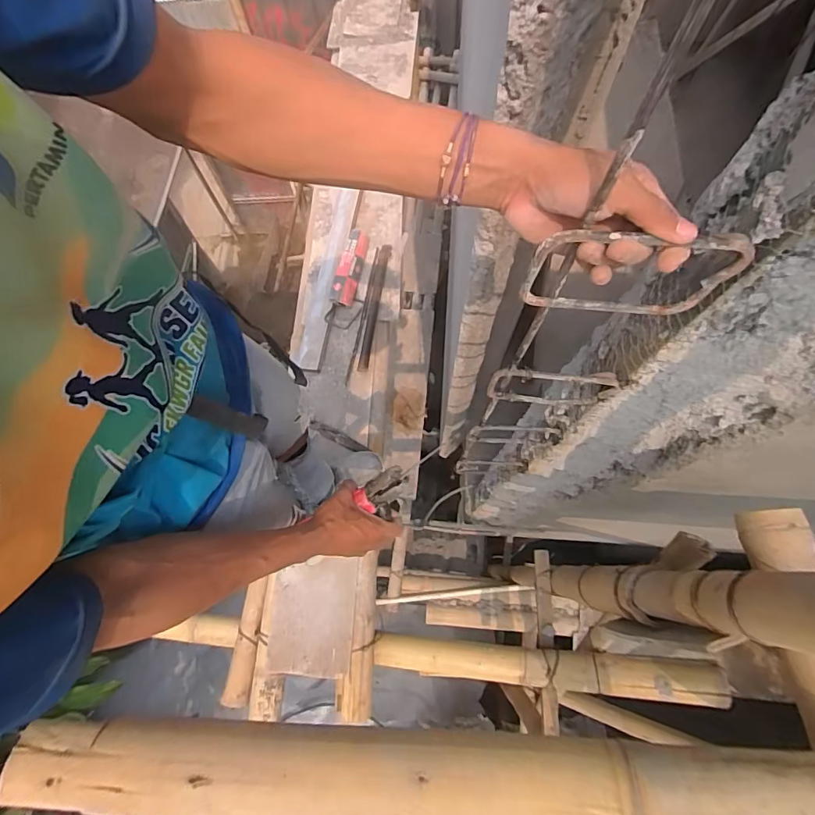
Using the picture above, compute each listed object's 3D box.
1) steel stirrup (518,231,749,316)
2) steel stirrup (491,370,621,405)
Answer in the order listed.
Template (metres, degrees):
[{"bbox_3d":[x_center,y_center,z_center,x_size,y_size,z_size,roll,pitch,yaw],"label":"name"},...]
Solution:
[{"bbox_3d":[0.164,-0.097,0.347,0.150,0.091,0.011,1,72,2],"label":"steel stirrup"},{"bbox_3d":[0.173,-0.022,0.568,0.144,0.098,0.009,5,72,3],"label":"steel stirrup"}]

